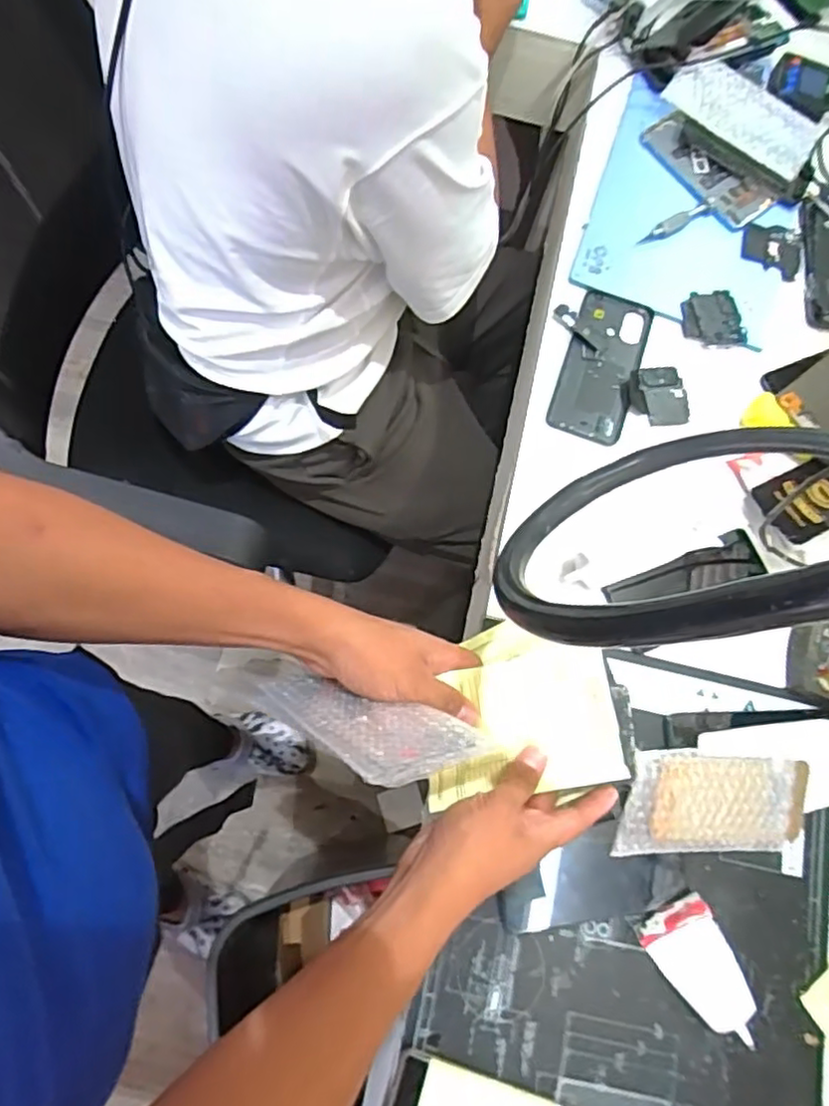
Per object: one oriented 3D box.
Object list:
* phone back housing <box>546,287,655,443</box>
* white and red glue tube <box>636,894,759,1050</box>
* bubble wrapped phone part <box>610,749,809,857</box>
[{"bbox_3d":[0.188,-0.189,0.654,0.074,0.009,0.160,18,75,3],"label":"phone back housing"},{"bbox_3d":[0.225,0.331,0.511,0.056,0.031,0.104,-26,79,-11],"label":"white and red glue tube"},{"bbox_3d":[0.248,0.205,0.529,0.185,0.011,0.086,5,92,-19],"label":"bubble wrapped phone part"}]

